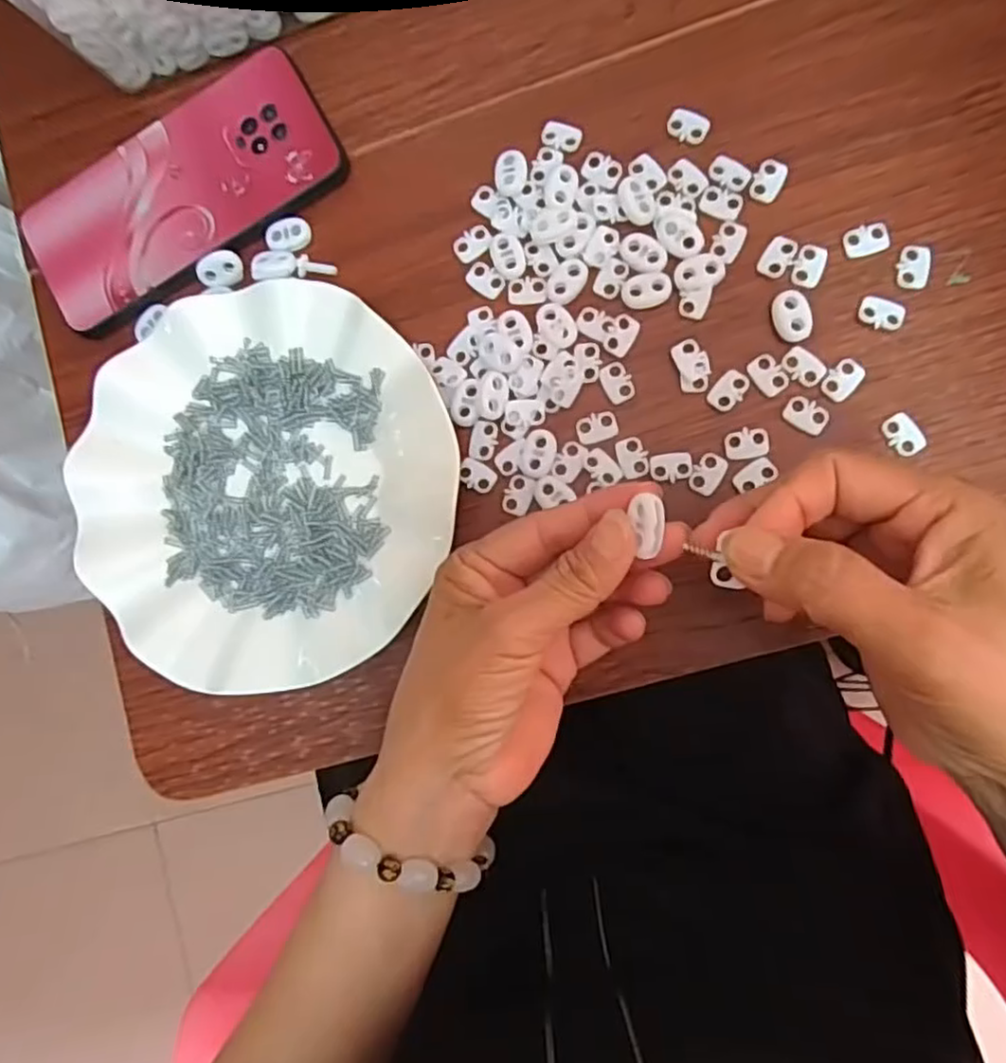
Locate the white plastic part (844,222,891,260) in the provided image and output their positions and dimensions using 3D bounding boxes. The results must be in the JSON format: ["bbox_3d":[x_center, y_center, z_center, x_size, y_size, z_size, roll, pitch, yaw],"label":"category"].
[{"bbox_3d":[0.163,-0.130,0.304,0.019,0.004,0.013,-11,85,5],"label":"white plastic part"}]

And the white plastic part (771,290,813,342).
[{"bbox_3d":[0.130,-0.097,0.306,0.016,0.005,0.023,-11,85,5],"label":"white plastic part"}]

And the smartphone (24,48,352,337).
[{"bbox_3d":[-0.163,-0.169,0.346,0.164,0.010,0.079,-31,83,3],"label":"smartphone"}]

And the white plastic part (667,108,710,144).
[{"bbox_3d":[0.087,-0.190,0.318,0.019,0.004,0.013,28,89,7],"label":"white plastic part"}]

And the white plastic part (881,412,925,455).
[{"bbox_3d":[0.176,-0.043,0.300,0.013,0.004,0.019,-32,83,3],"label":"white plastic part"}]

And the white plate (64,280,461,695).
[{"bbox_3d":[-0.112,-0.021,0.323,0.179,0.020,0.181,0,86,6],"label":"white plate"}]

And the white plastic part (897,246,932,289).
[{"bbox_3d":[0.182,-0.117,0.301,0.013,0.004,0.019,4,86,7],"label":"white plastic part"}]

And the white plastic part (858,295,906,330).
[{"bbox_3d":[0.168,-0.097,0.301,0.019,0.004,0.013,15,88,7],"label":"white plastic part"}]

